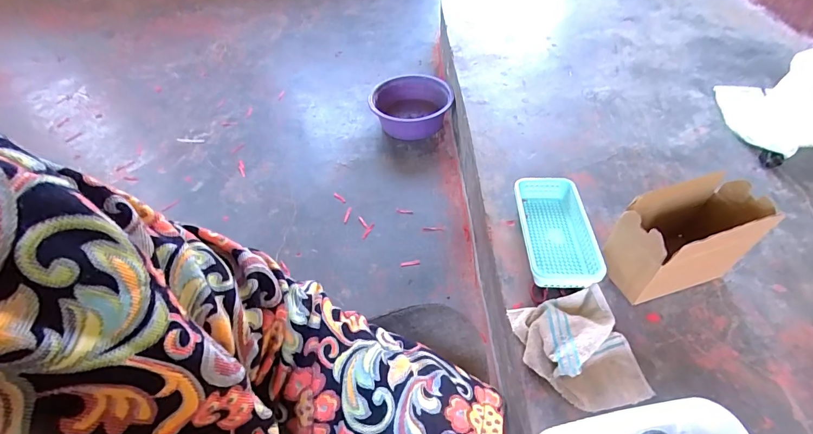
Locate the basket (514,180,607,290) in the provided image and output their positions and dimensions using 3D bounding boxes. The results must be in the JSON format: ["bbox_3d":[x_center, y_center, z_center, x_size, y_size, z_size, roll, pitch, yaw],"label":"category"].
[{"bbox_3d":[0.305,0.029,0.783,0.134,0.056,0.251,-1,50,3],"label":"basket"}]

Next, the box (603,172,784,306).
[{"bbox_3d":[0.475,0.044,0.675,0.225,0.186,0.108,-13,50,-7],"label":"box"}]

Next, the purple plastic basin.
[{"bbox_3d":[0.014,-0.372,1.335,0.281,0.118,0.240,0,50,4],"label":"purple plastic basin"}]

